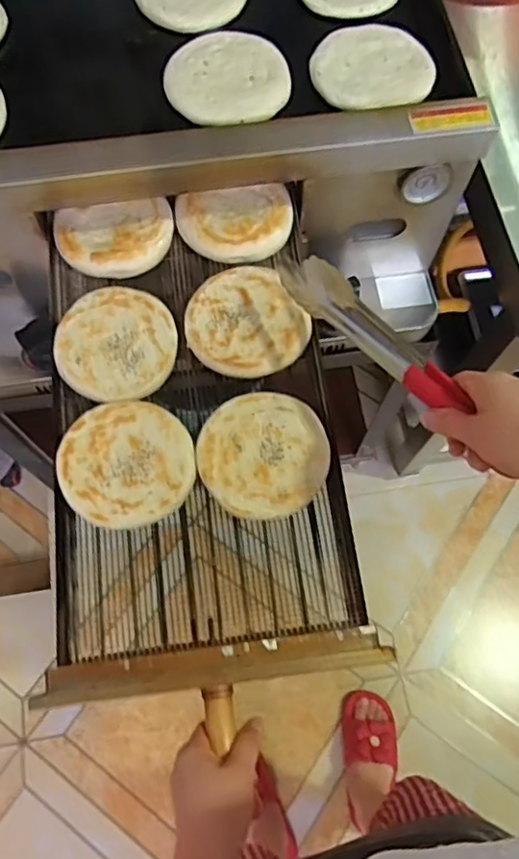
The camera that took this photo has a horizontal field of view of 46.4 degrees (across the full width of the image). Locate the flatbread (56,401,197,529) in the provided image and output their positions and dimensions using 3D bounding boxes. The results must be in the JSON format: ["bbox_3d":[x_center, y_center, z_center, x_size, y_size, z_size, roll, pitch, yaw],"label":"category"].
[{"bbox_3d":[-0.128,0.032,0.582,0.124,0.014,0.121,0,69,-1],"label":"flatbread"}]

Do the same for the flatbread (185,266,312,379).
[{"bbox_3d":[-0.015,-0.110,0.627,0.116,0.010,0.120,-36,74,-13],"label":"flatbread"}]

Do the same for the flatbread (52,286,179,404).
[{"bbox_3d":[-0.148,-0.089,0.622,0.123,0.016,0.119,0,69,-1],"label":"flatbread"}]

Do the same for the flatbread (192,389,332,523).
[{"bbox_3d":[0.004,0.023,0.587,0.122,0.013,0.120,0,69,-1],"label":"flatbread"}]

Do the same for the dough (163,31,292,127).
[{"bbox_3d":[-0.034,-0.373,0.640,0.127,0.019,0.116,-4,69,-2],"label":"dough"}]

